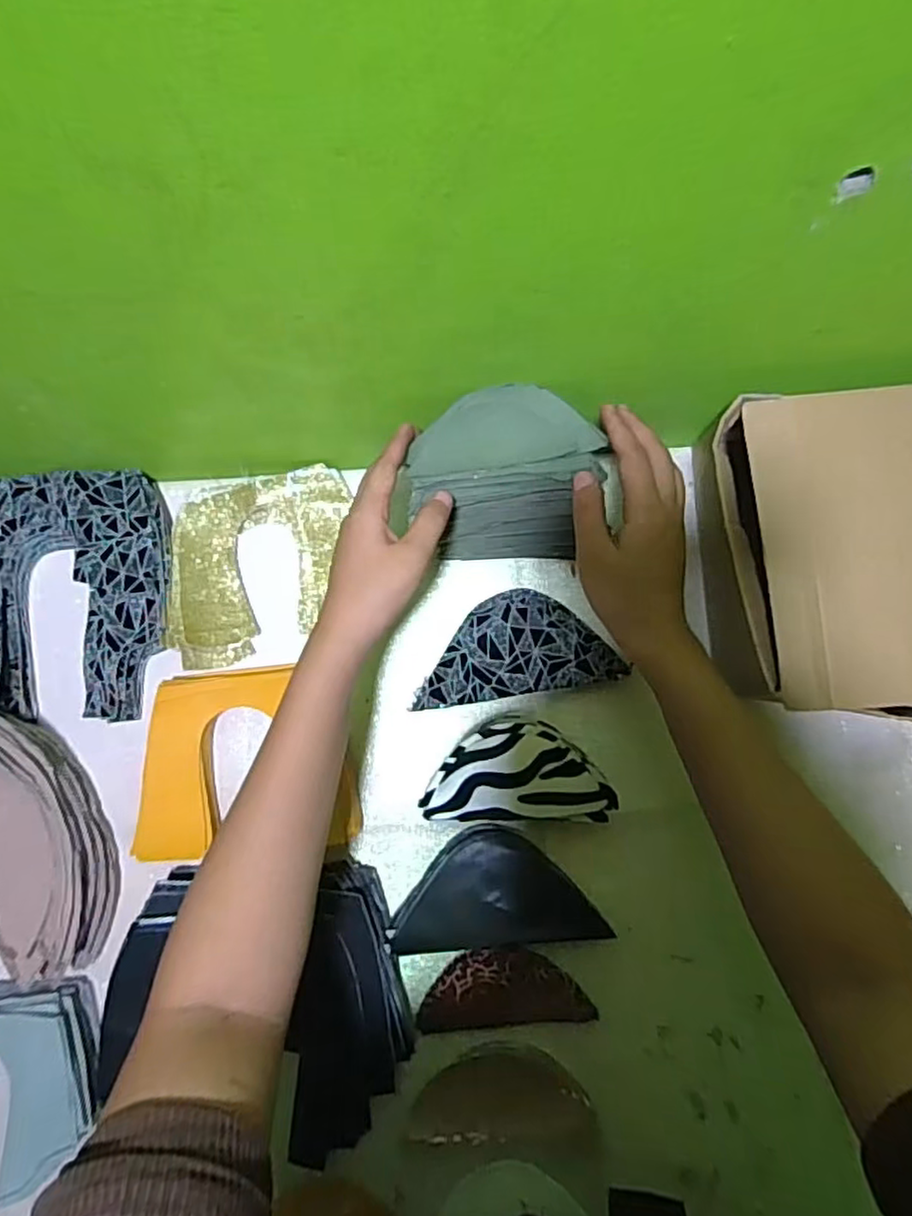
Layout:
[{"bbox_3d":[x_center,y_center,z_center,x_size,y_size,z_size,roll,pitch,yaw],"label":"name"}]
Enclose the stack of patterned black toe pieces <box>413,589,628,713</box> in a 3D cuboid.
[{"bbox_3d":[0.042,0.028,0.502,0.145,0.027,0.076,-9,80,1],"label":"stack of patterned black toe pieces"}]

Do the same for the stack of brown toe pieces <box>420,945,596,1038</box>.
[{"bbox_3d":[0.031,0.264,0.465,0.117,0.014,0.052,-8,80,1],"label":"stack of brown toe pieces"}]

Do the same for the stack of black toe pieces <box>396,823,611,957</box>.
[{"bbox_3d":[0.027,0.195,0.471,0.139,0.042,0.075,-4,80,2],"label":"stack of black toe pieces"}]

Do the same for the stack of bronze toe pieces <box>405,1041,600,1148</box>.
[{"bbox_3d":[0.030,0.329,0.454,0.122,0.018,0.058,-3,80,2],"label":"stack of bronze toe pieces"}]

